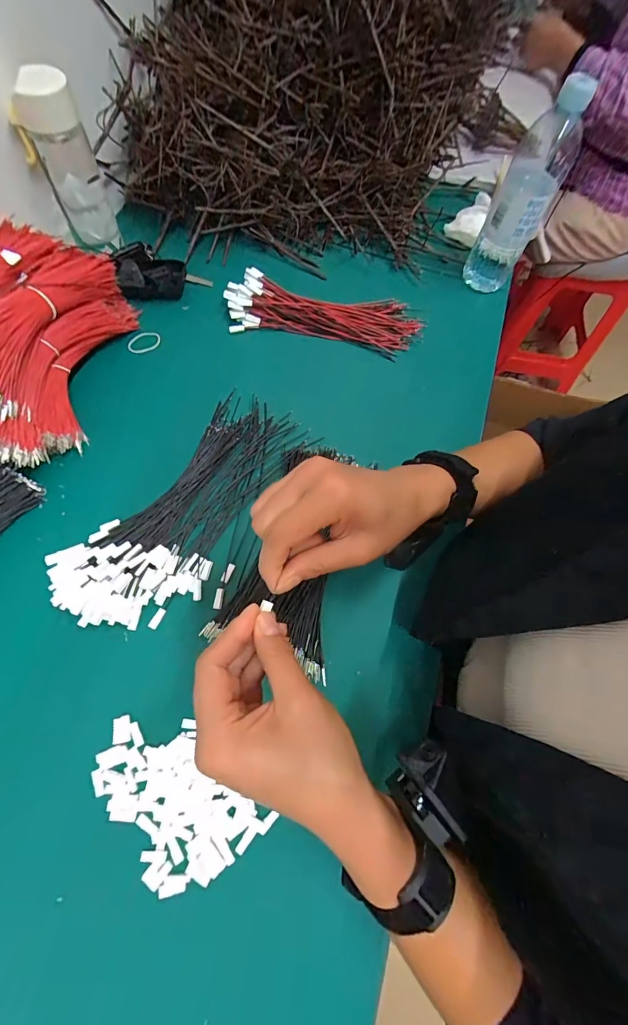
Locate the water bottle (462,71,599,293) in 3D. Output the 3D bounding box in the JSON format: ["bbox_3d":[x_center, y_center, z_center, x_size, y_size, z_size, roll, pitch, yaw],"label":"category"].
[{"bbox_3d":[0.269,-0.404,0.525,0.069,0.209,0.076,29,67,8],"label":"water bottle"}]

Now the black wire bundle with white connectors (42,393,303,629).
[{"bbox_3d":[-0.130,-0.012,0.425,0.126,0.023,0.291,34,70,12],"label":"black wire bundle with white connectors"}]

